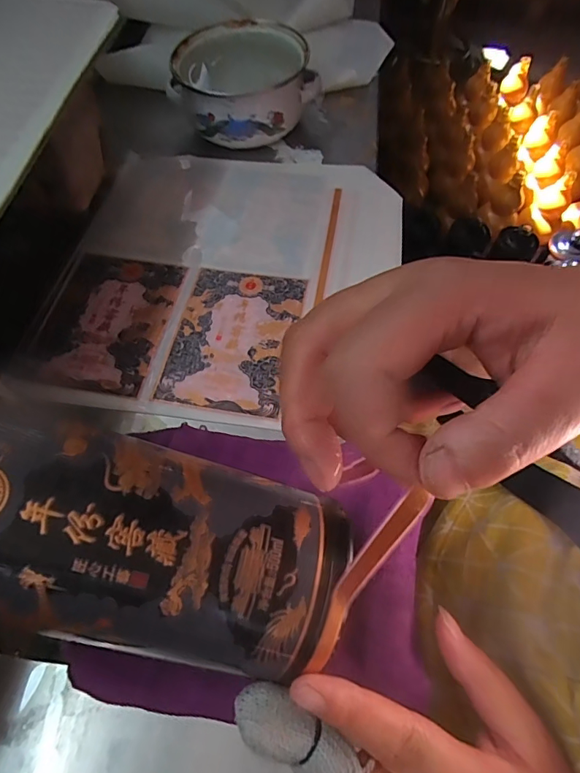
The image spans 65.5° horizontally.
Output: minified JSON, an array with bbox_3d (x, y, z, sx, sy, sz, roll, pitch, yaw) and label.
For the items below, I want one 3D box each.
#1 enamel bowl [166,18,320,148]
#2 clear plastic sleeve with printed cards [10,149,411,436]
[{"bbox_3d":[-0.049,-0.315,0.476,0.150,0.066,0.129,-8,61,-5],"label":"enamel bowl"},{"bbox_3d":[-0.053,-0.104,0.396,0.274,0.008,0.300,9,62,6],"label":"clear plastic sleeve with printed cards"}]

